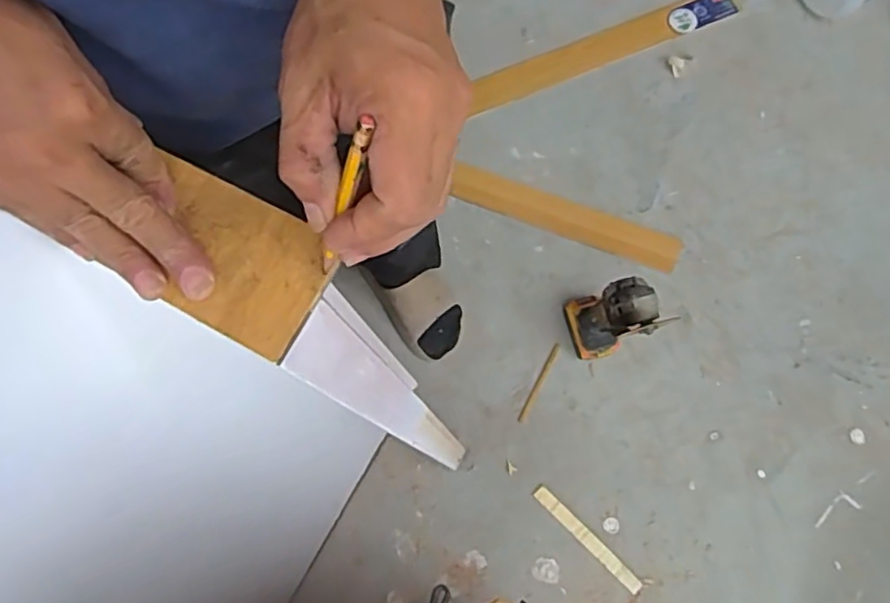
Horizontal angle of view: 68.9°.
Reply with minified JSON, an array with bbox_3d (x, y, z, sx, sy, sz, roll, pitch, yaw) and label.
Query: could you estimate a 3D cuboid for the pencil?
[{"bbox_3d":[-0.048,-0.044,0.299,0.008,0.092,0.005,39,49,11],"label":"pencil"}]

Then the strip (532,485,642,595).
[{"bbox_3d":[0.251,0.418,1.147,0.236,0.008,0.026,43,80,12],"label":"strip"}]

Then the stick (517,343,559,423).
[{"bbox_3d":[0.179,0.154,1.230,0.013,0.008,0.164,28,77,9],"label":"stick"}]

